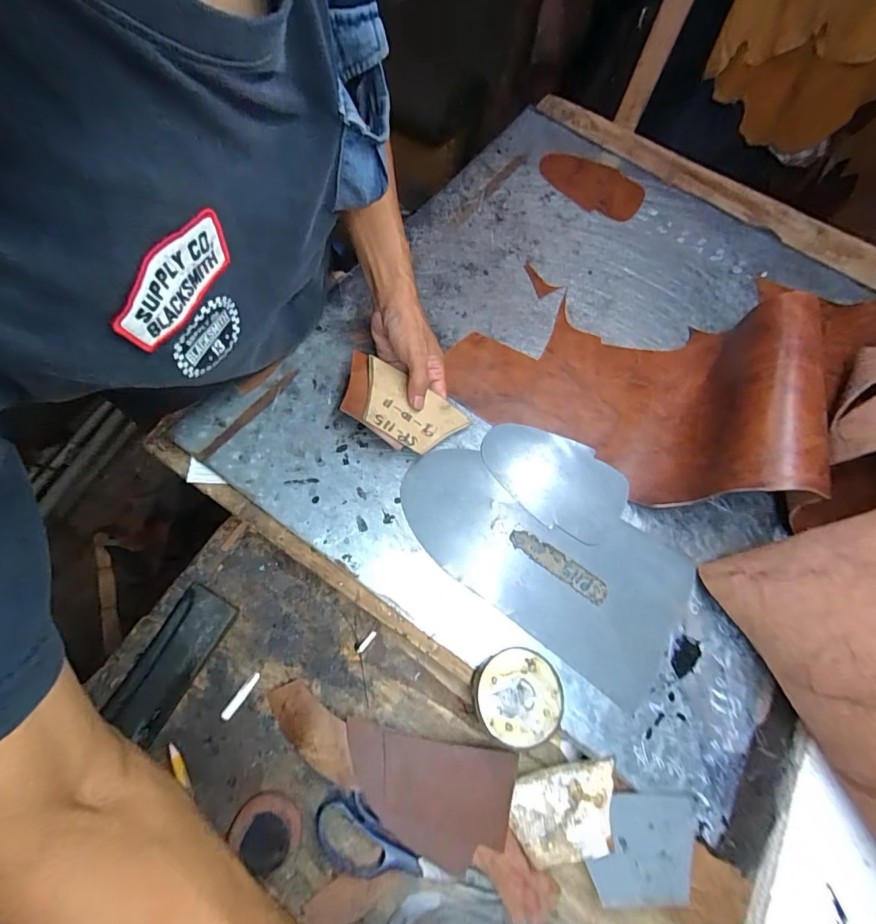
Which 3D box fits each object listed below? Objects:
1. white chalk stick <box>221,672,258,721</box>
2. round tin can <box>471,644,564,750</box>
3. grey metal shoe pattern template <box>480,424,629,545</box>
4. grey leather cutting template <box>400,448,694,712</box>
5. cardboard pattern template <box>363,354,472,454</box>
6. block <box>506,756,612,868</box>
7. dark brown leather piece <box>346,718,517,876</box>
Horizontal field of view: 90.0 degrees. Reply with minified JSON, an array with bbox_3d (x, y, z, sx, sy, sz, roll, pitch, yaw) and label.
[{"bbox_3d":[-0.178,0.212,0.397,0.008,0.006,0.043,33,68,12],"label":"white chalk stick"},{"bbox_3d":[0.069,0.209,0.391,0.076,0.031,0.073,1,65,-2],"label":"round tin can"},{"bbox_3d":[0.127,0.014,0.485,0.165,0.004,0.101,34,68,13],"label":"grey metal shoe pattern template"},{"bbox_3d":[0.105,0.087,0.456,0.300,0.004,0.155,36,70,9],"label":"grey leather cutting template"},{"bbox_3d":[-0.032,-0.054,0.466,0.119,0.005,0.072,31,65,-9],"label":"cardboard pattern template"},{"bbox_3d":[0.110,0.300,0.373,0.093,0.013,0.065,-13,70,-7],"label":"block"},{"bbox_3d":[-0.011,0.286,0.373,0.147,0.015,0.087,11,65,3],"label":"dark brown leather piece"}]

